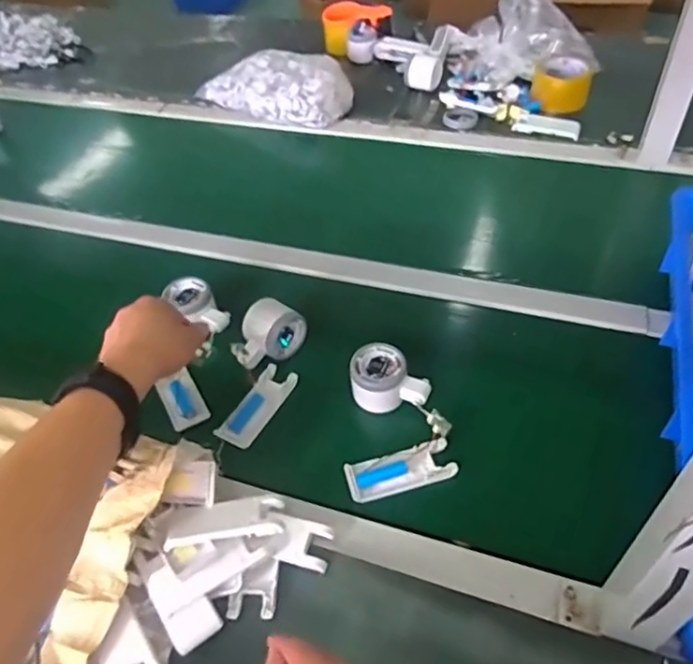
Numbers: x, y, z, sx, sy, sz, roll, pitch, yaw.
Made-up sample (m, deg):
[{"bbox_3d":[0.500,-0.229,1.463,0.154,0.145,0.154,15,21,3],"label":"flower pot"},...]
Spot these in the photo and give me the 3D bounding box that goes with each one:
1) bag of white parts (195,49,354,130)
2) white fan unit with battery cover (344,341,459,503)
[{"bbox_3d":[-0.121,-0.441,1.082,0.281,0.094,0.142,30,57,29],"label":"bag of white parts"},{"bbox_3d":[0.039,0.081,0.598,0.104,0.040,0.147,-14,47,-6],"label":"white fan unit with battery cover"}]

